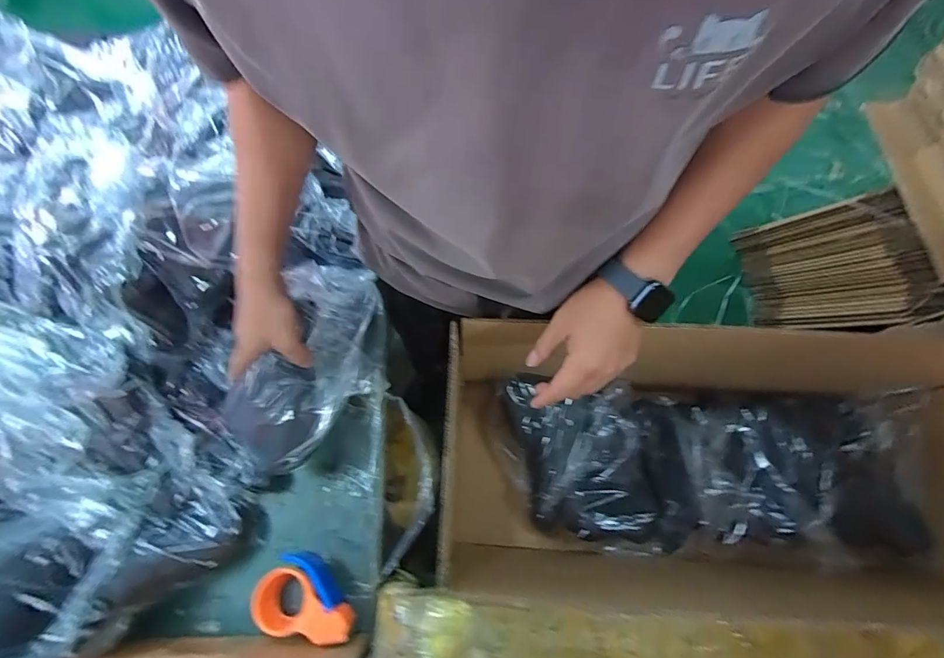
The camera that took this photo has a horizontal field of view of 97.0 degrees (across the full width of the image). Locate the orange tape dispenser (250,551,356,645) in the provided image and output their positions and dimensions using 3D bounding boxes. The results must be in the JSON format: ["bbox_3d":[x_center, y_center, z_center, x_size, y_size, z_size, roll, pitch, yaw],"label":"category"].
[{"bbox_3d":[-0.242,0.382,0.602,0.154,0.053,0.101,6,70,2],"label":"orange tape dispenser"}]

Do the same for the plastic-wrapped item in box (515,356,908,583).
[{"bbox_3d":[0.524,0.232,0.711,0.426,0.095,0.251,0,70,0],"label":"plastic-wrapped item in box"}]

